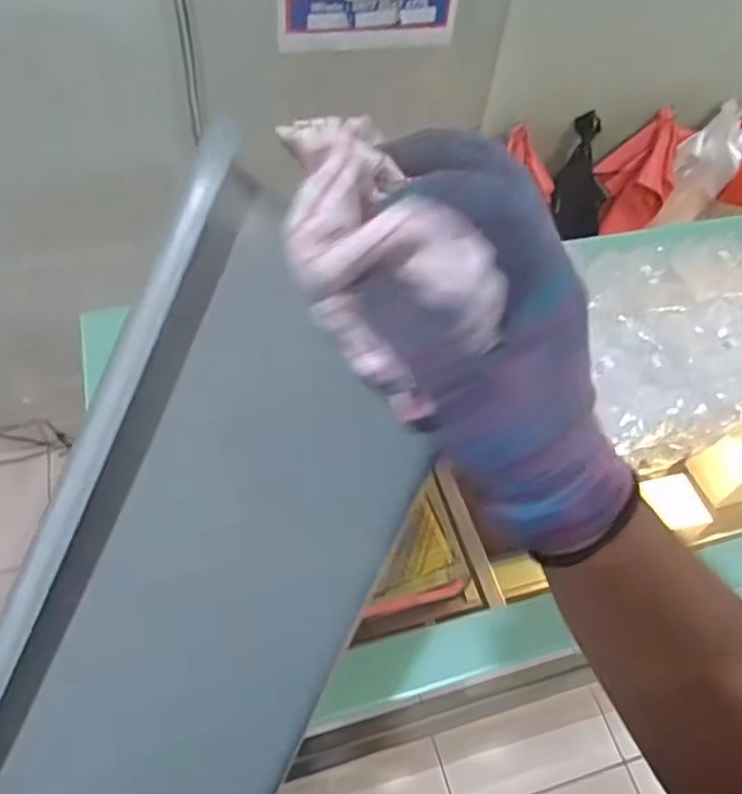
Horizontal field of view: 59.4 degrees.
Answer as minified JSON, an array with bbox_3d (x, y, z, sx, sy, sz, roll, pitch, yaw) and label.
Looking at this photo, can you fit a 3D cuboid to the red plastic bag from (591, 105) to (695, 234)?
[{"bbox_3d":[0.632,-0.513,1.512,0.214,0.227,0.108,-26,60,-23],"label":"red plastic bag"}]

